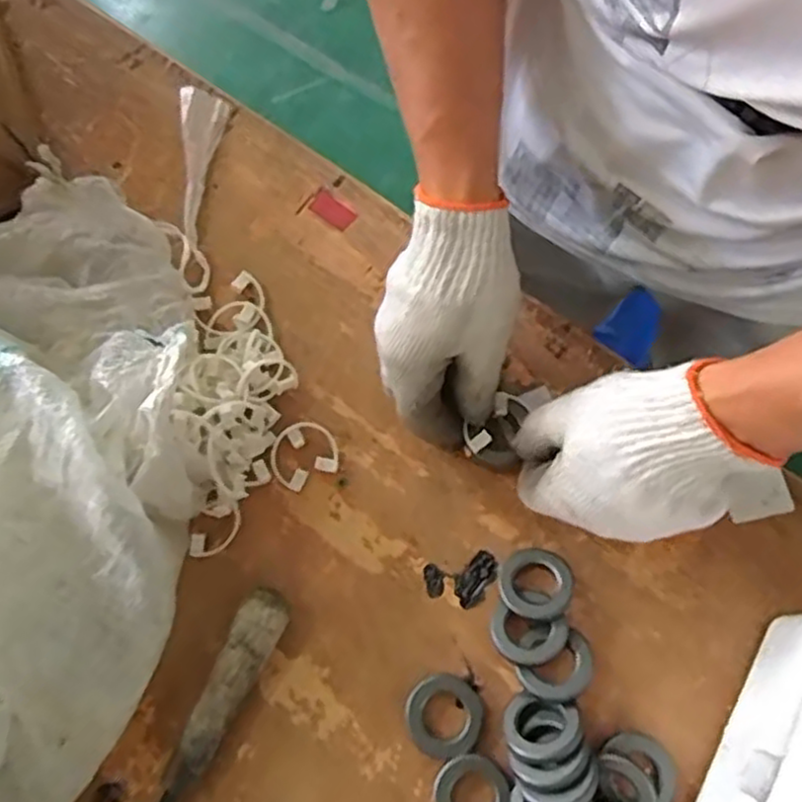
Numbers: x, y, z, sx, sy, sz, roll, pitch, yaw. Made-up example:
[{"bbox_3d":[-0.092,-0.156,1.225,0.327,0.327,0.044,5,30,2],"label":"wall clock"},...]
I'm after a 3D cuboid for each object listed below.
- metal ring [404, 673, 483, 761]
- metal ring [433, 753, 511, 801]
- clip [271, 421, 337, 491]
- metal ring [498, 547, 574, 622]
[{"bbox_3d":[0.025,0.183,0.419,0.044,0.009,0.044,0,73,1],"label":"metal ring"},{"bbox_3d":[0.040,0.224,0.408,0.041,0.011,0.044,0,73,1],"label":"metal ring"},{"bbox_3d":[-0.063,0.035,0.470,0.043,0.010,0.039,-26,74,-6],"label":"clip"},{"bbox_3d":[0.080,0.109,0.433,0.045,0.007,0.042,-6,61,11],"label":"metal ring"}]

